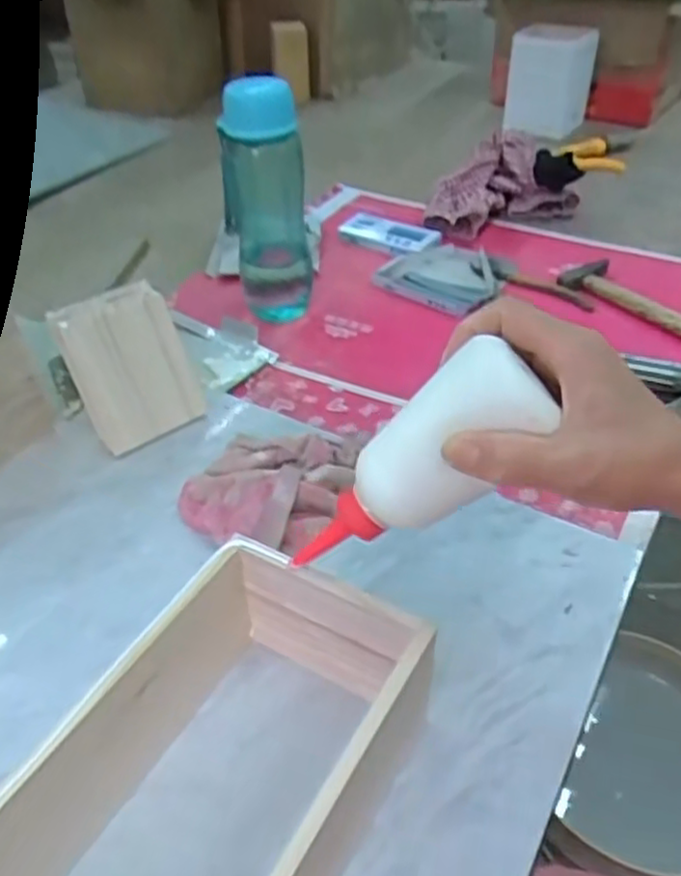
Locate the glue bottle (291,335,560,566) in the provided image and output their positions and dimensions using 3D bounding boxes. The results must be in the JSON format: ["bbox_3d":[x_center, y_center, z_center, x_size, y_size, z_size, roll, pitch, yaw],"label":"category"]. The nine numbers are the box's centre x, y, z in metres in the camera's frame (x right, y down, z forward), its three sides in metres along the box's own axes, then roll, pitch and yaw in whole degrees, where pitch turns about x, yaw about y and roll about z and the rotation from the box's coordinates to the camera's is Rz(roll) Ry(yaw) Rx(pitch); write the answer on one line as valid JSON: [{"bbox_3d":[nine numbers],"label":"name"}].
[{"bbox_3d":[0.034,0.017,0.353,0.033,0.147,0.048,31,23,-35],"label":"glue bottle"}]

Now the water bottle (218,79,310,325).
[{"bbox_3d":[-0.077,-0.243,0.739,0.083,0.230,0.064,-5,39,-3],"label":"water bottle"}]

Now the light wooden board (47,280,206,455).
[{"bbox_3d":[-0.175,-0.060,0.598,0.093,0.125,0.027,-31,18,-34],"label":"light wooden board"}]

